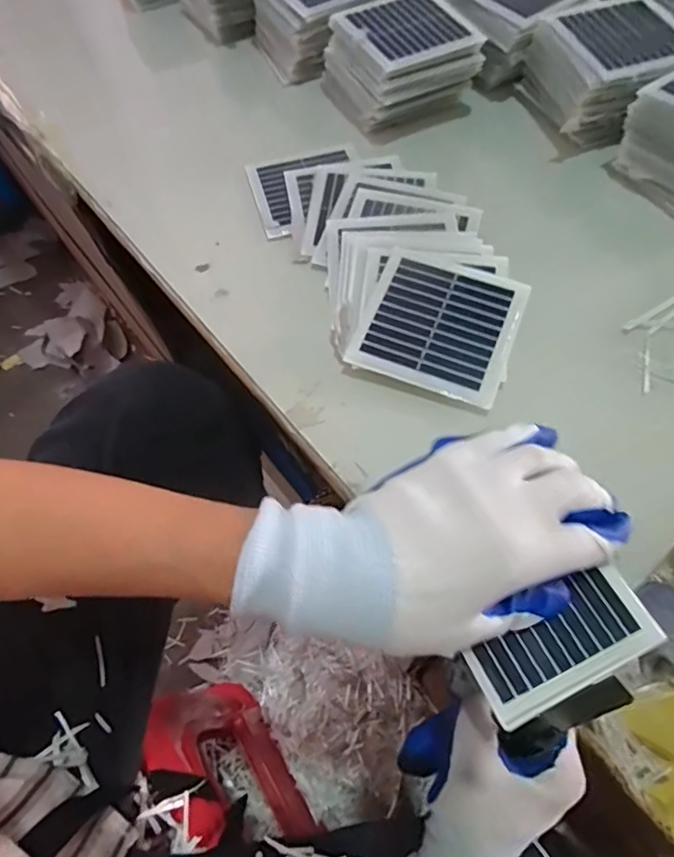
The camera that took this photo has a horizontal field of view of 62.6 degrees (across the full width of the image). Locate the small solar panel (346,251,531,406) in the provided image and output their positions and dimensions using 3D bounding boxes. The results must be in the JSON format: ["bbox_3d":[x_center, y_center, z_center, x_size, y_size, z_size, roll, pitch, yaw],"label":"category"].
[{"bbox_3d":[0.067,-0.067,0.357,0.094,0.004,0.094,20,70,10],"label":"small solar panel"}]

